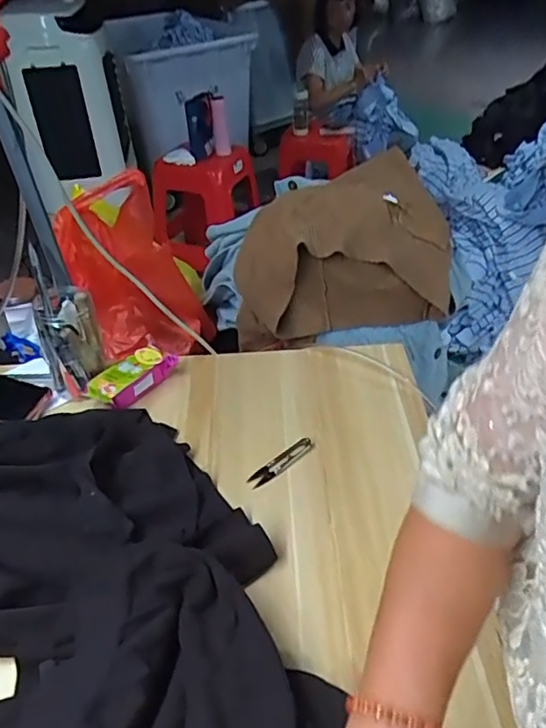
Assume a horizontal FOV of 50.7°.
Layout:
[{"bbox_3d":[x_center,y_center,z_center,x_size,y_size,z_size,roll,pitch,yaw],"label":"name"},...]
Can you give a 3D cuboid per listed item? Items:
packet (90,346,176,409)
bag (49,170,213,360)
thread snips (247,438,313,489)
[{"bbox_3d":[-0.210,0.018,0.861,0.058,0.041,0.136,24,46,29],"label":"packet"},{"bbox_3d":[-0.241,-0.171,1.028,0.227,0.309,0.154,-8,39,-7],"label":"bag"},{"bbox_3d":[0.011,0.128,0.753,0.102,0.008,0.022,-29,46,-29],"label":"thread snips"}]

